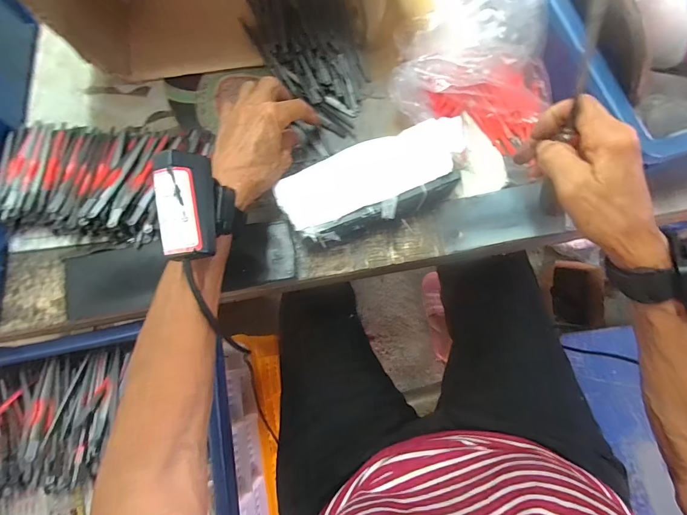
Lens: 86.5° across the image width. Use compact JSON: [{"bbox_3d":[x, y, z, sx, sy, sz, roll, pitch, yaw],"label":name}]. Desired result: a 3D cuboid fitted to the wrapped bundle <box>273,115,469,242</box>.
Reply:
[{"bbox_3d":[0.029,-0.067,0.336,0.166,0.053,0.069,-22,77,-3],"label":"wrapped bundle"}]

